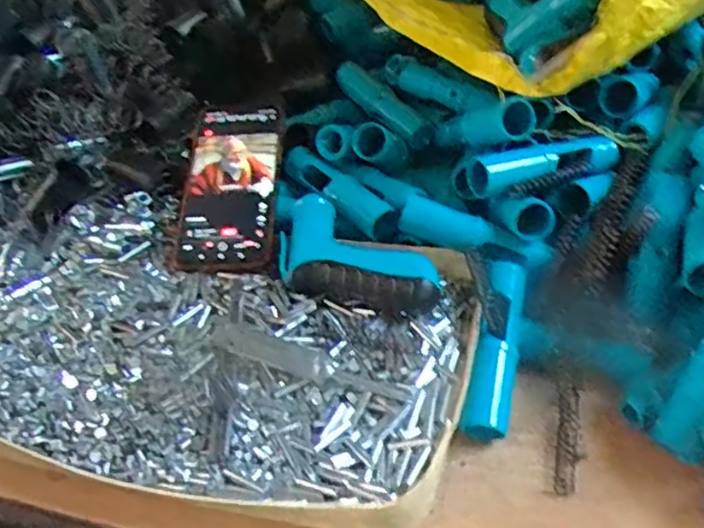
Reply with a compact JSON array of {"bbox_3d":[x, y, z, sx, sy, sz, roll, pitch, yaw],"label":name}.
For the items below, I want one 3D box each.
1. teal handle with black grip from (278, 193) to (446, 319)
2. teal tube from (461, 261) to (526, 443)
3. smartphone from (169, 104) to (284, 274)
[{"bbox_3d":[0.006,-0.010,0.473,0.124,0.032,0.083,6,40,16],"label":"teal handle with black grip"},{"bbox_3d":[0.099,0.055,0.427,0.026,0.030,0.127,8,56,18],"label":"teal tube"},{"bbox_3d":[-0.103,-0.066,0.541,0.082,0.017,0.173,-1,60,3],"label":"smartphone"}]

